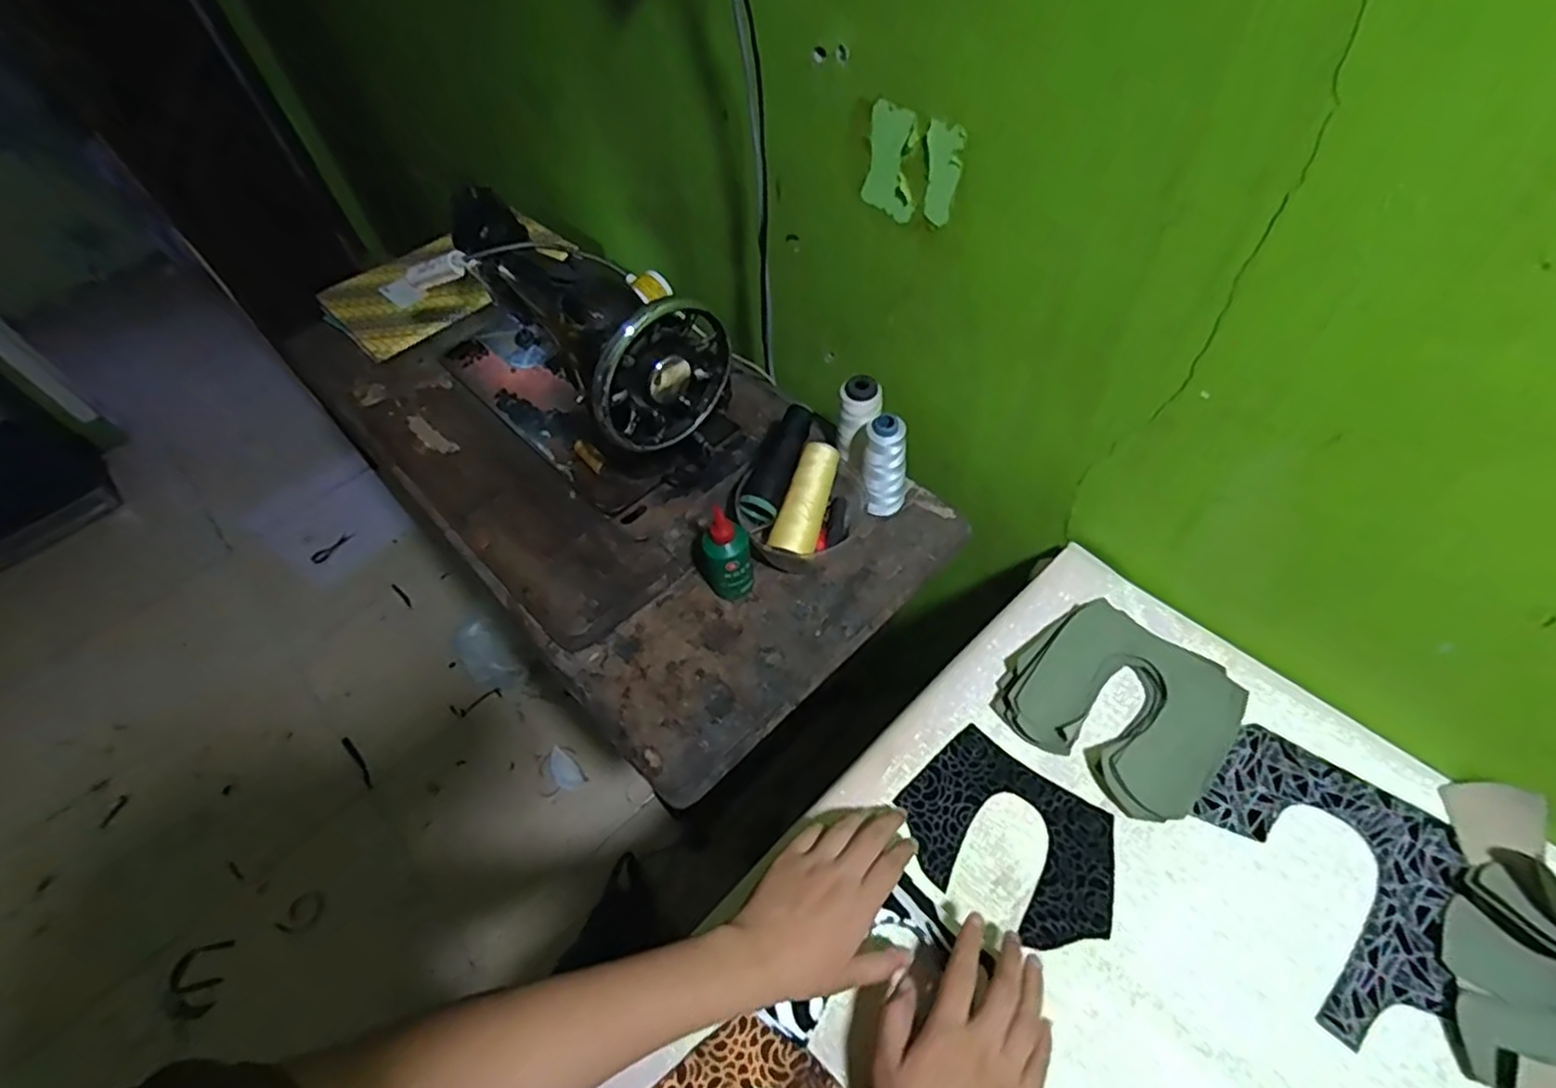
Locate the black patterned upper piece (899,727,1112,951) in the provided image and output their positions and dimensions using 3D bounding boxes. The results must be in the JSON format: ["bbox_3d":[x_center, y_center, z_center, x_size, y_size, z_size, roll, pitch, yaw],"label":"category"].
[{"bbox_3d":[0.174,0.220,0.529,0.156,0.011,0.113,29,63,22],"label":"black patterned upper piece"}]

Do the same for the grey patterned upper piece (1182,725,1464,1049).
[{"bbox_3d":[0.380,0.232,0.495,0.161,0.006,0.172,30,63,24],"label":"grey patterned upper piece"}]

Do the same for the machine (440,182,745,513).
[{"bbox_3d":[-0.229,-0.219,0.725,0.167,0.204,0.381,-38,61,-19],"label":"machine"}]

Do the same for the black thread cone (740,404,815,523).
[{"bbox_3d":[0.003,-0.076,0.668,0.036,0.044,0.121,21,78,18],"label":"black thread cone"}]

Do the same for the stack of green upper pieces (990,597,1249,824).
[{"bbox_3d":[0.271,0.126,0.566,0.159,0.030,0.141,36,66,25],"label":"stack of green upper pieces"}]

